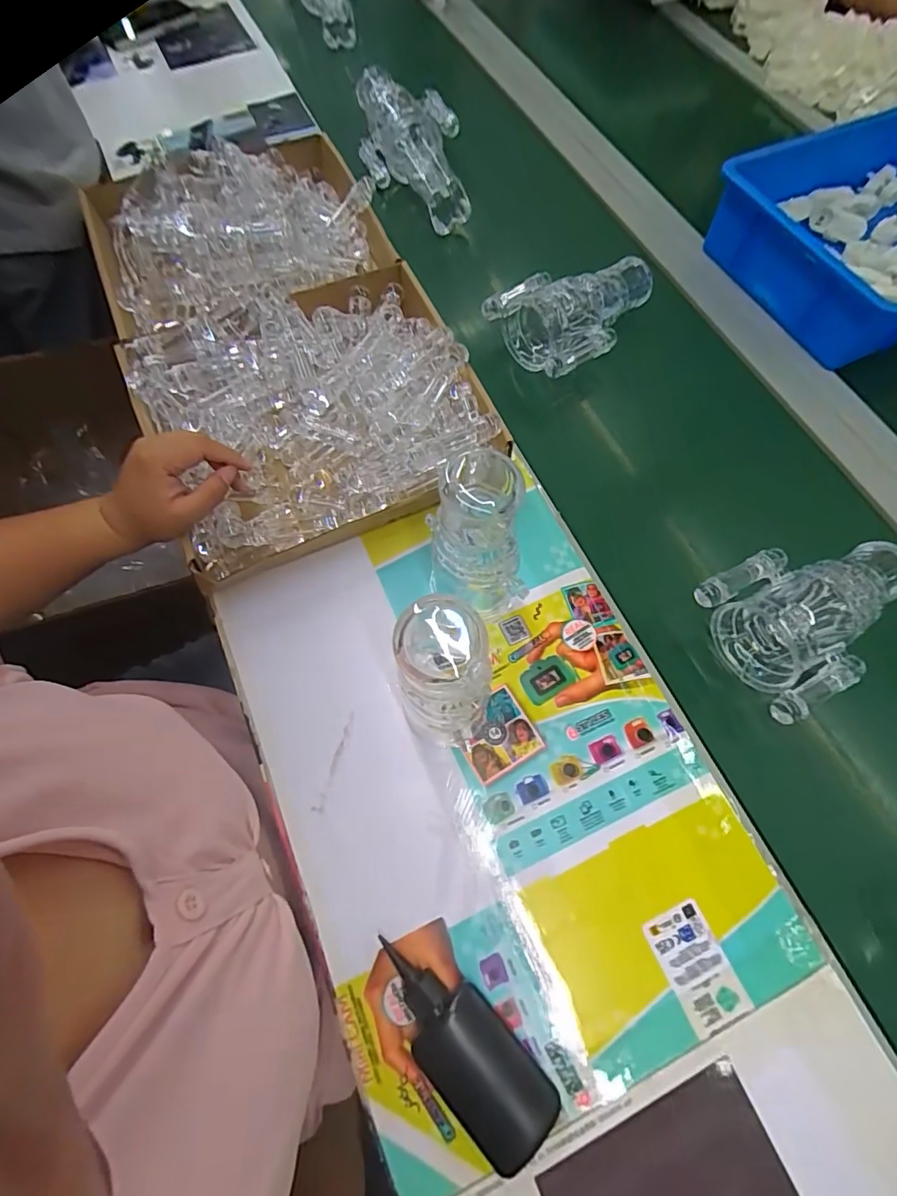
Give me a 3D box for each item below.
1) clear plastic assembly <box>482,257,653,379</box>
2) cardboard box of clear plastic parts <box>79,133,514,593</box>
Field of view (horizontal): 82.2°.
[{"bbox_3d":[0.147,-0.327,0.574,0.183,0.050,0.118,-39,73,-15],"label":"clear plastic assembly"},{"bbox_3d":[-0.187,-0.301,0.544,0.304,0.069,0.544,-23,70,-10],"label":"cardboard box of clear plastic parts"}]

